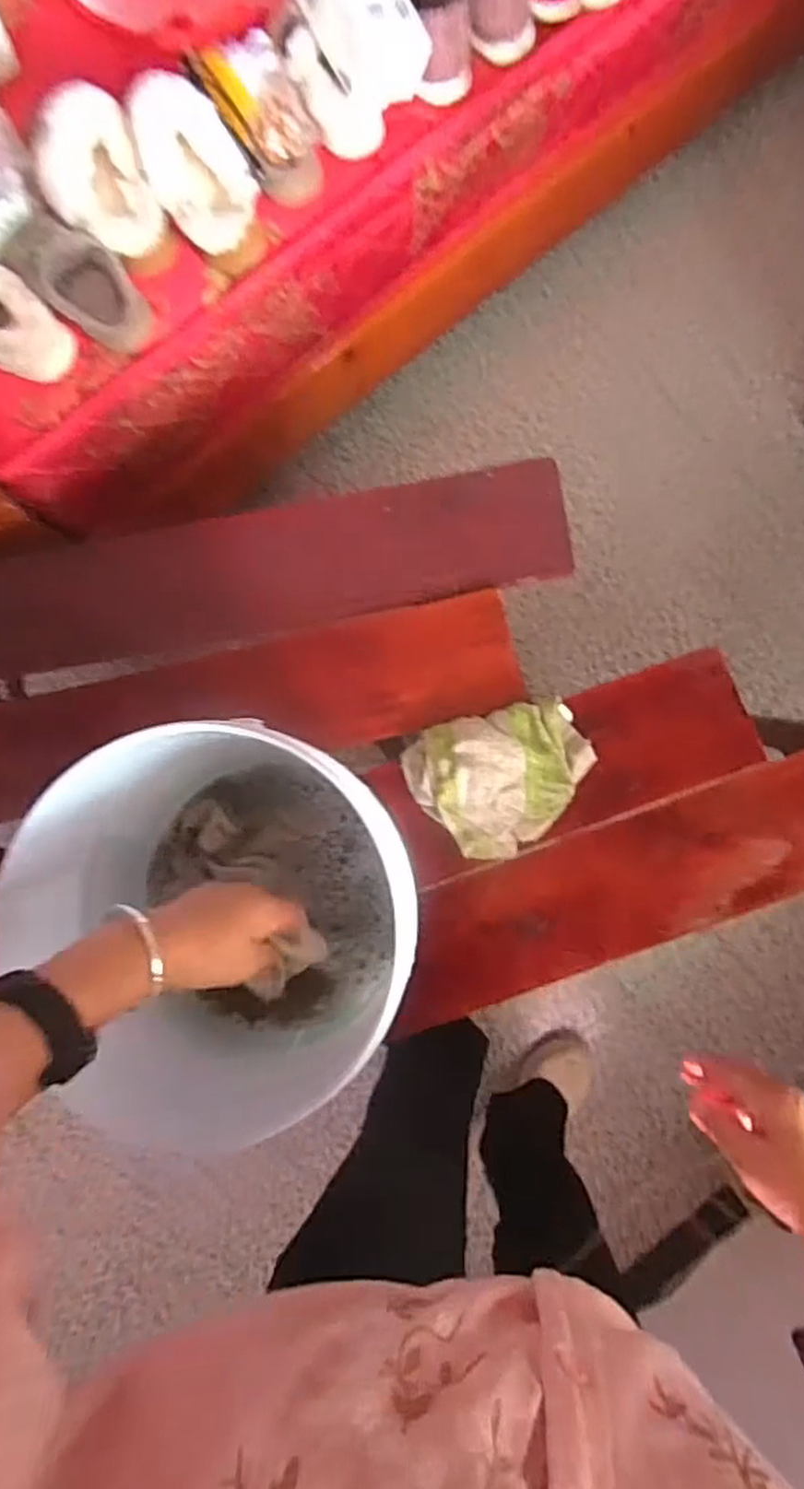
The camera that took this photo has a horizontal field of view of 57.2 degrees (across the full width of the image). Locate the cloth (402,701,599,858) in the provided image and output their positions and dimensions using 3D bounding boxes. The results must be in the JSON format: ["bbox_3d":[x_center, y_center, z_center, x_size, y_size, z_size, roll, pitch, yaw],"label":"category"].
[{"bbox_3d":[0.115,0.028,0.842,0.197,0.049,0.168,-37,80,-1],"label":"cloth"}]

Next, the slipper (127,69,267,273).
[{"bbox_3d":[-0.251,-0.706,0.901,0.114,0.097,0.181,-26,84,2],"label":"slipper"}]

